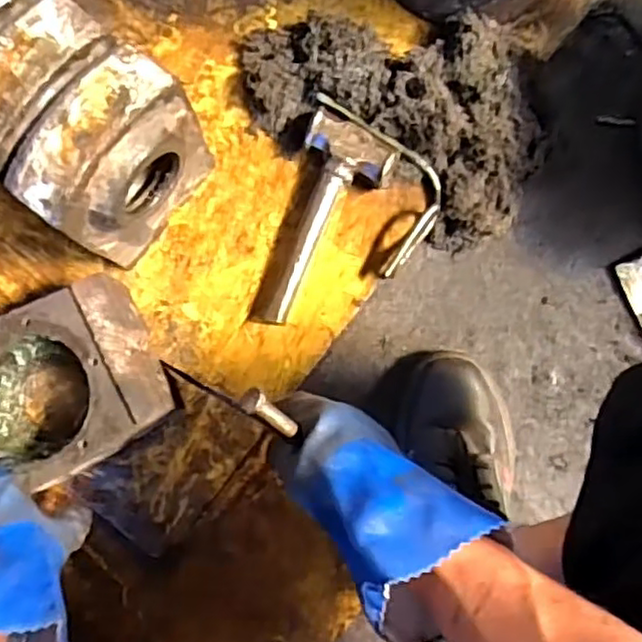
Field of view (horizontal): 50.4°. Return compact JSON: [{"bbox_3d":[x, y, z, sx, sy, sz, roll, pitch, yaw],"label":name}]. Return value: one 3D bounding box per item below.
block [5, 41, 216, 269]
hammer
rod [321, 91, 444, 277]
[{"bbox_3d":[-0.195,-0.148,0.662,0.094,0.194,0.164,35,85,3],"label":"block"},{"bbox_3d":[-0.006,-0.104,0.726,0.096,0.046,0.236,26,84,2],"label":"hammer"},{"bbox_3d":[0.073,-0.153,0.709,0.086,0.030,0.197,-20,84,-3],"label":"rod"}]

